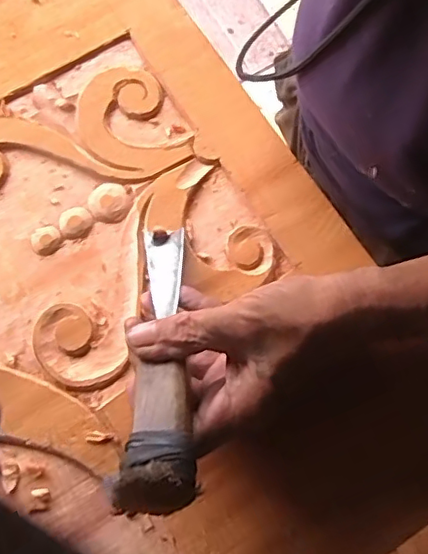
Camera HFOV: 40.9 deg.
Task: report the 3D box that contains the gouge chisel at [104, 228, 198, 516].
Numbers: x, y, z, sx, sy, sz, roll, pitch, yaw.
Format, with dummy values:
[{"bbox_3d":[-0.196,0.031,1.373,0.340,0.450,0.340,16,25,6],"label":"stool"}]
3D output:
[{"bbox_3d":[-0.034,0.047,0.342,0.040,0.034,0.189,-2,45,-2],"label":"gouge chisel"}]

